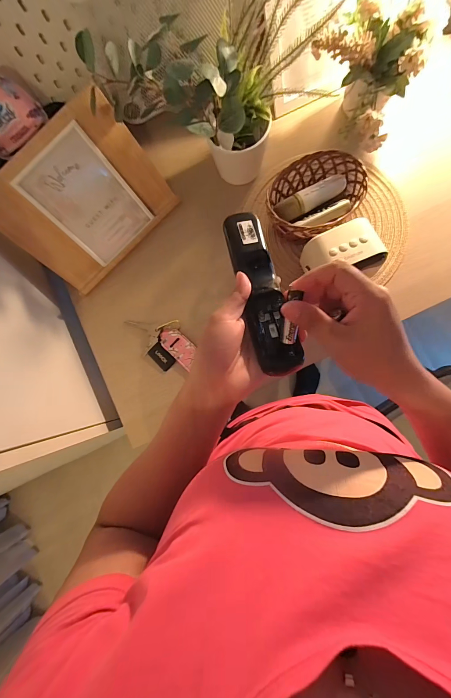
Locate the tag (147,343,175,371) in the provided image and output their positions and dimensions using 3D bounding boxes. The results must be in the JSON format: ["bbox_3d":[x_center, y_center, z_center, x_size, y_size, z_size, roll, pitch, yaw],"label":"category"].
[{"bbox_3d":[-0.116,0.014,0.548,0.048,0.008,0.031,44,90,8],"label":"tag"}]

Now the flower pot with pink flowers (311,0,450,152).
[{"bbox_3d":[0.214,-0.428,0.463,0.149,0.141,0.154,-1,84,5],"label":"flower pot with pink flowers"}]

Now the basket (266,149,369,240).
[{"bbox_3d":[0.147,-0.249,0.507,0.157,0.071,0.124,-31,82,1],"label":"basket"}]

